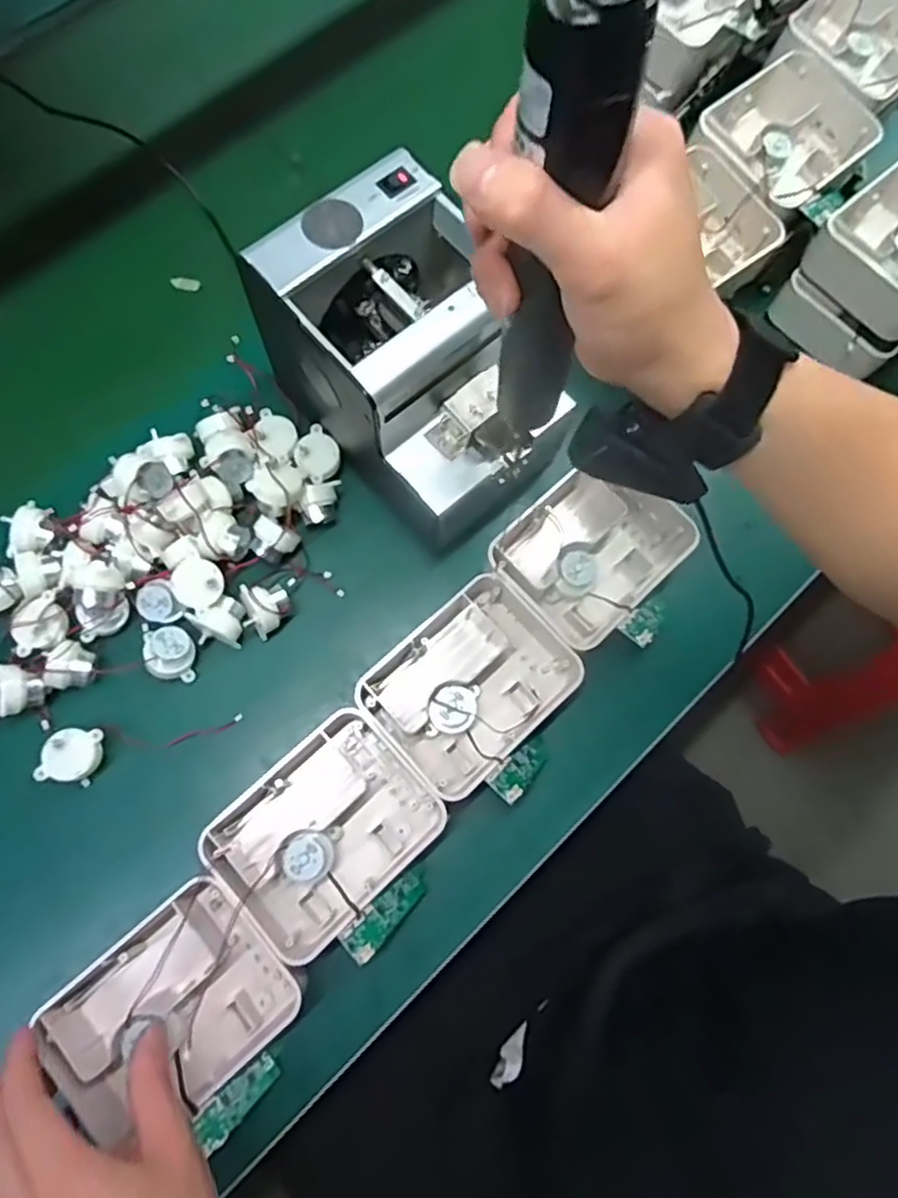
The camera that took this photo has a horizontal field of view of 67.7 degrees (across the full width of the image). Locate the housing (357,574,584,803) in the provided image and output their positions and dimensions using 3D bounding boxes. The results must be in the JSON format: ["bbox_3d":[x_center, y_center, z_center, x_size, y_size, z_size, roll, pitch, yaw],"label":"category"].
[{"bbox_3d":[0.014,0.058,0.454,0.126,0.048,0.099,-42,79,-12],"label":"housing"}]

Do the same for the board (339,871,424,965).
[{"bbox_3d":[-0.037,0.191,0.413,0.023,0.008,0.068,53,45,3],"label":"board"}]

